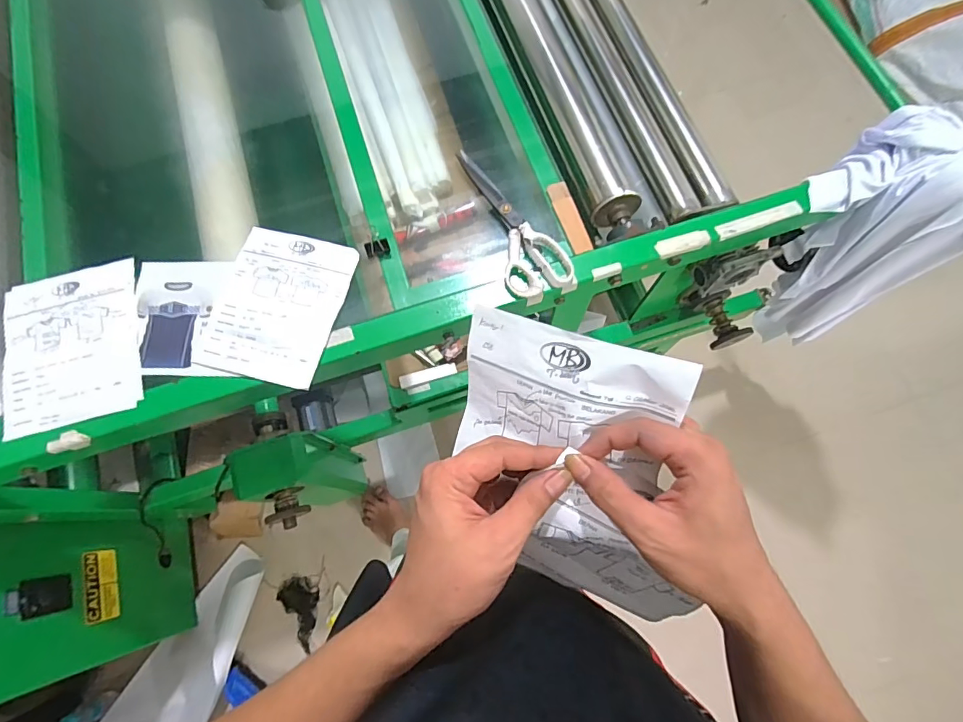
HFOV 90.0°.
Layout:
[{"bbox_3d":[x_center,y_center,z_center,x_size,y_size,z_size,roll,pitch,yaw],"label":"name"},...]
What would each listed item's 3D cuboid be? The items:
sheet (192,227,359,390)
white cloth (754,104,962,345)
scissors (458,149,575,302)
[{"bbox_3d":[-0.270,-0.076,0.642,0.167,0.011,0.203,13,74,6],"label":"sheet"},{"bbox_3d":[0.569,-0.183,0.781,0.170,0.418,0.207,-36,75,-9],"label":"white cloth"},{"bbox_3d":[0.047,-0.195,0.648,0.085,0.020,0.226,-19,78,-3],"label":"scissors"}]

